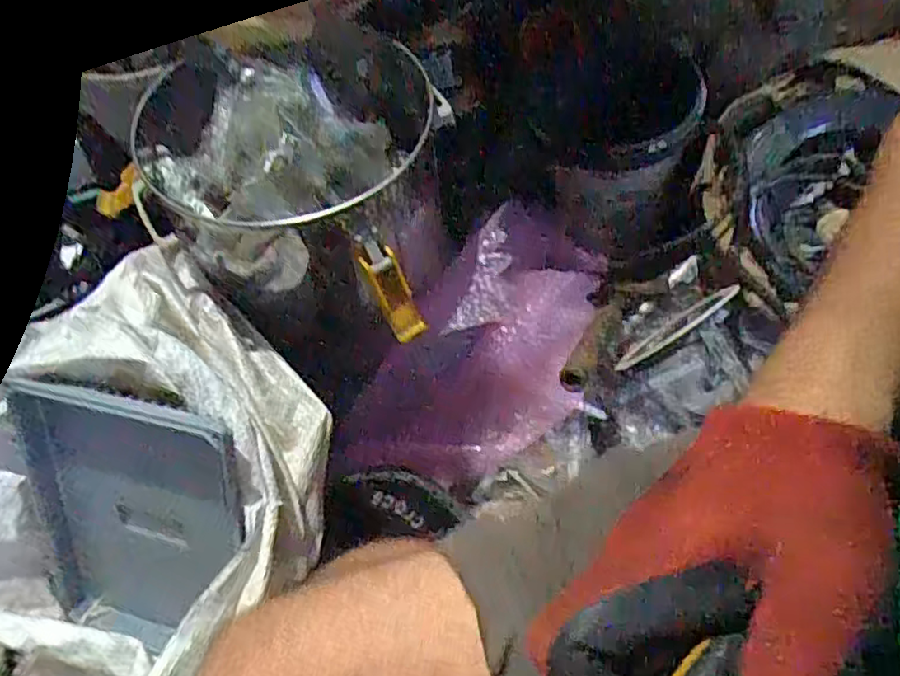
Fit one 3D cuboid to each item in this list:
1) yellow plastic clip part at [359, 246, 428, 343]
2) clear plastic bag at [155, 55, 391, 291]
[{"bbox_3d":[-0.051,-0.039,0.611,0.029,0.091,0.014,-28,27,-12],"label":"yellow plastic clip part"},{"bbox_3d":[-0.177,-0.177,0.673,0.166,0.109,0.224,26,65,19],"label":"clear plastic bag"}]

